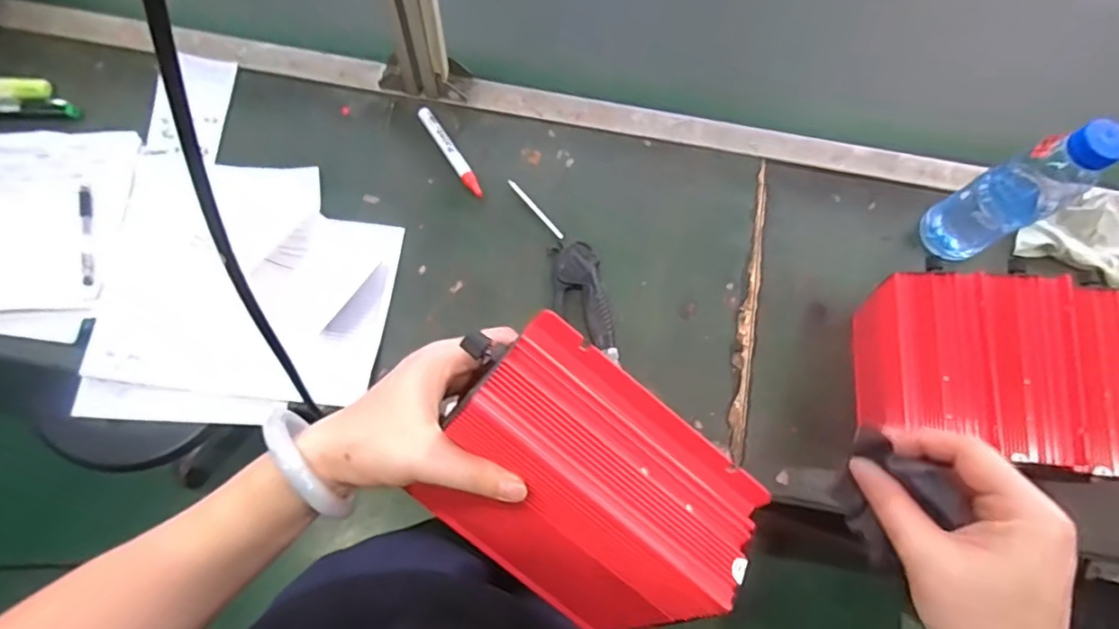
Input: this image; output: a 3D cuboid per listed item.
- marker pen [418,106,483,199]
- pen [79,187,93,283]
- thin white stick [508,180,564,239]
[{"bbox_3d":[-0.130,-0.193,0.698,0.016,0.018,0.132,-32,78,-10],"label":"marker pen"},{"bbox_3d":[-0.518,-0.087,0.635,0.012,0.007,0.116,-12,76,-5],"label":"pen"},{"bbox_3d":[-0.028,-0.124,0.682,0.007,0.004,0.093,-40,80,-11],"label":"thin white stick"}]

